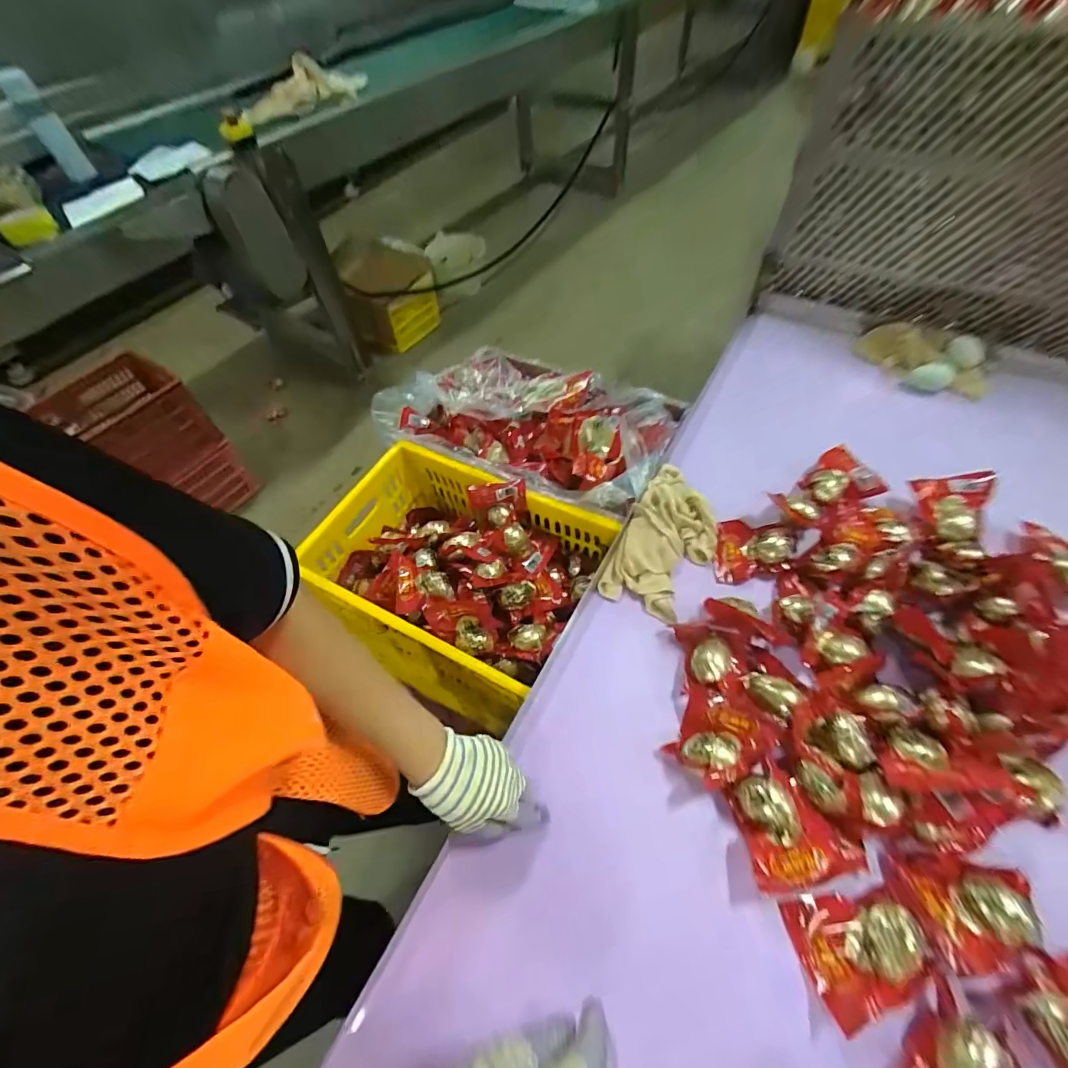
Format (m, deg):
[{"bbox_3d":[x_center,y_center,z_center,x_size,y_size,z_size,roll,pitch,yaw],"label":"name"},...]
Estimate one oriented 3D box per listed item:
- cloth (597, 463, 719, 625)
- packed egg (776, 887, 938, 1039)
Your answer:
[{"bbox_3d":[0.191,0.004,0.665,0.120,0.041,0.233,24,61,18],"label":"cloth"},{"bbox_3d":[0.288,0.357,0.411,0.106,0.041,0.083,-15,57,-6],"label":"packed egg"}]

